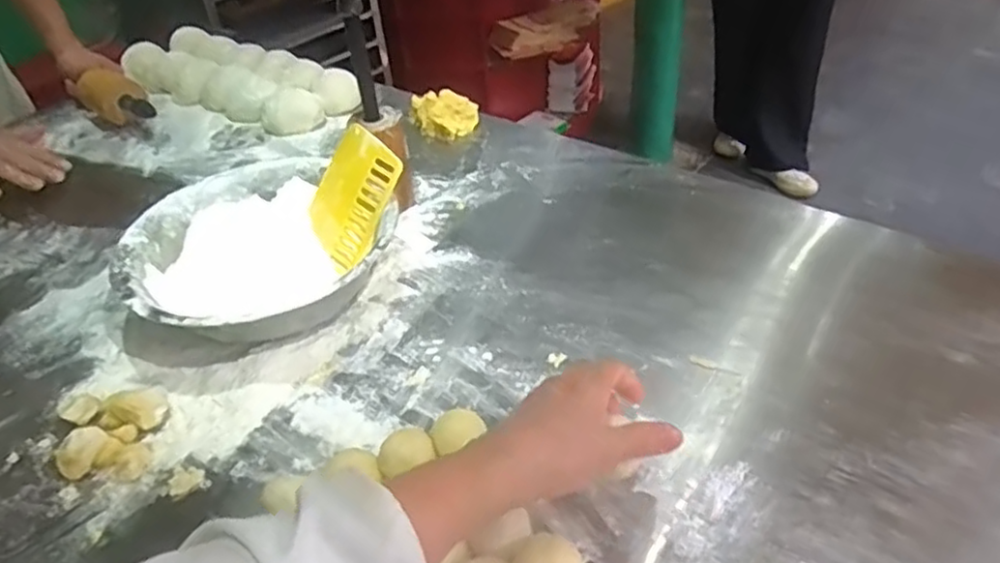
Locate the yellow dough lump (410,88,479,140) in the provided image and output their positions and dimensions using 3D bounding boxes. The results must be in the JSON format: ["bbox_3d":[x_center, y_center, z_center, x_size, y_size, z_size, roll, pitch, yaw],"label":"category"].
[{"bbox_3d":[-0.080,-0.243,1.007,0.094,0.046,0.076,-9,40,-2],"label":"yellow dough lump"}]

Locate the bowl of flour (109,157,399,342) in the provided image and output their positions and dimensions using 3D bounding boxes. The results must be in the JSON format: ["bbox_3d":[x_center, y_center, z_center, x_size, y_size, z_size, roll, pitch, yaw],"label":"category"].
[{"bbox_3d":[-0.257,-0.021,0.739,0.250,0.085,0.271,-4,40,3],"label":"bowl of flour"}]

